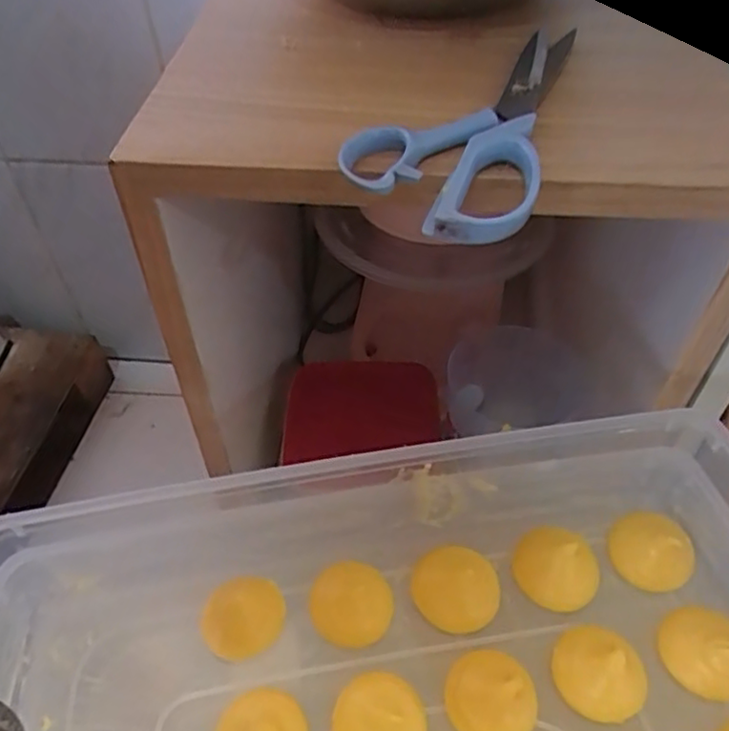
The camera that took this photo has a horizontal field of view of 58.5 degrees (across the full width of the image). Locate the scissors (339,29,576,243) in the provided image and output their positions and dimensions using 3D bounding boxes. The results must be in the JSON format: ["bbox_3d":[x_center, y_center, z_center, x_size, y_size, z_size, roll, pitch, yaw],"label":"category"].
[{"bbox_3d":[0.044,-0.113,0.288,0.083,0.018,0.166,14,50,13],"label":"scissors"}]

